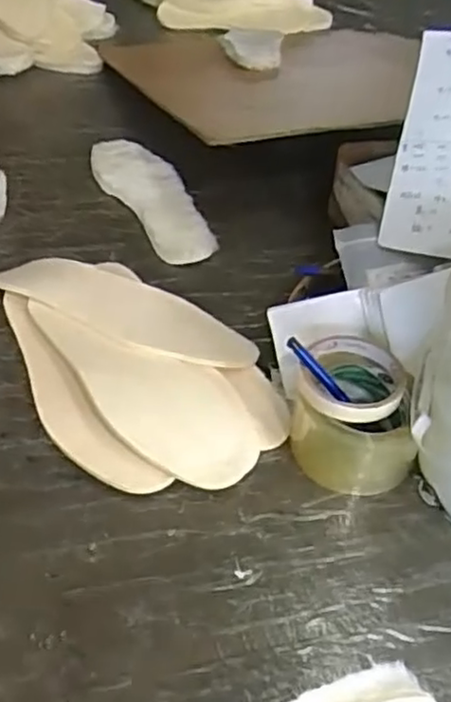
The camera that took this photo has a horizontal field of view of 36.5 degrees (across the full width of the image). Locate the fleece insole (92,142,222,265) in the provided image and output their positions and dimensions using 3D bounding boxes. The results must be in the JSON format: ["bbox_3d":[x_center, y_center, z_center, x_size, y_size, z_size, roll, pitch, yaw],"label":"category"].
[{"bbox_3d":[-0.091,-0.194,0.854,0.091,0.014,0.267,-17,48,-23],"label":"fleece insole"}]

